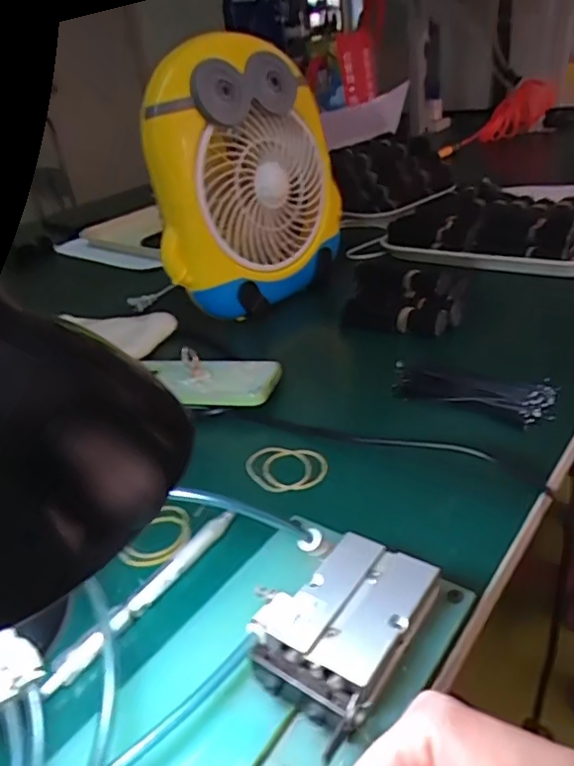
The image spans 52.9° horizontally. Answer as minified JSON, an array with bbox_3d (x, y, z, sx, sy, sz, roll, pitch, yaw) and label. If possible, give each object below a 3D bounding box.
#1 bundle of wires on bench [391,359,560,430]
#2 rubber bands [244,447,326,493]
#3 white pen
[{"bbox_3d":[0.148,0.006,0.472,0.128,0.012,0.051,12,36,30],"label":"bundle of wires on bench"},{"bbox_3d":[-0.002,0.062,0.428,0.062,0.007,0.048,-3,31,9],"label":"rubber bands"},{"bbox_3d":[-0.079,0.121,0.335,0.012,0.011,0.140,15,38,34],"label":"white pen"}]

